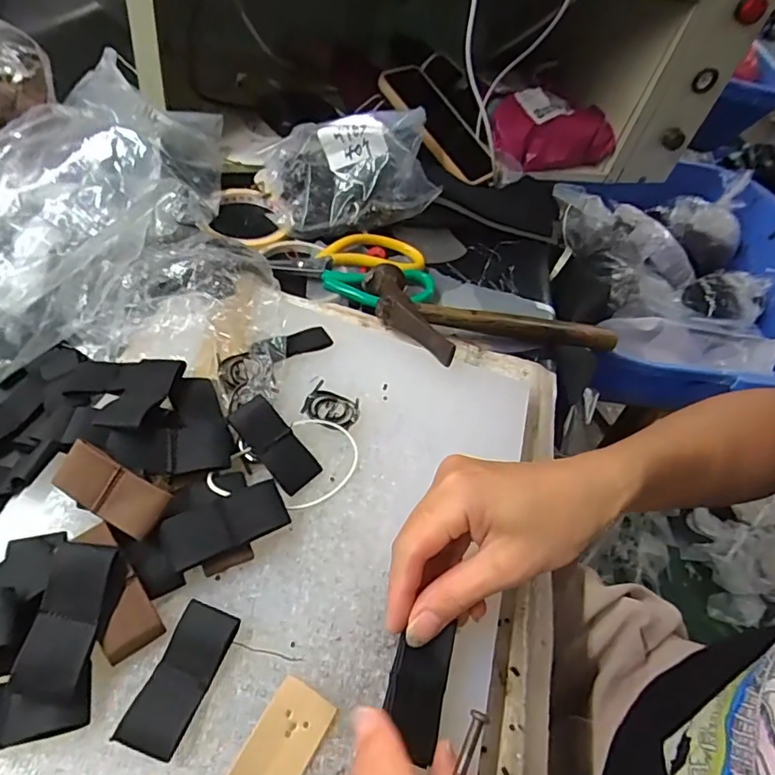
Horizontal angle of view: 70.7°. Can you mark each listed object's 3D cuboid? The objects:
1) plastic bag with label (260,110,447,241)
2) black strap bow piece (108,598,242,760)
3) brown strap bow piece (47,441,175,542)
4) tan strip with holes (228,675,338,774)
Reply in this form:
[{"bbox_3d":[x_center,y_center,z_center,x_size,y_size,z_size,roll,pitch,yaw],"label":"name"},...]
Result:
[{"bbox_3d":[-0.039,-0.222,0.546,0.162,0.077,0.118,-6,52,-18],"label":"plastic bag with label"},{"bbox_3d":[-0.092,0.130,0.245,0.026,0.010,0.059,22,50,4],"label":"black strap bow piece"},{"bbox_3d":[-0.136,0.050,0.270,0.060,0.010,0.025,25,71,12],"label":"brown strap bow piece"},{"bbox_3d":[-0.049,0.158,0.230,0.027,0.006,0.062,29,50,10],"label":"tan strip with holes"}]

